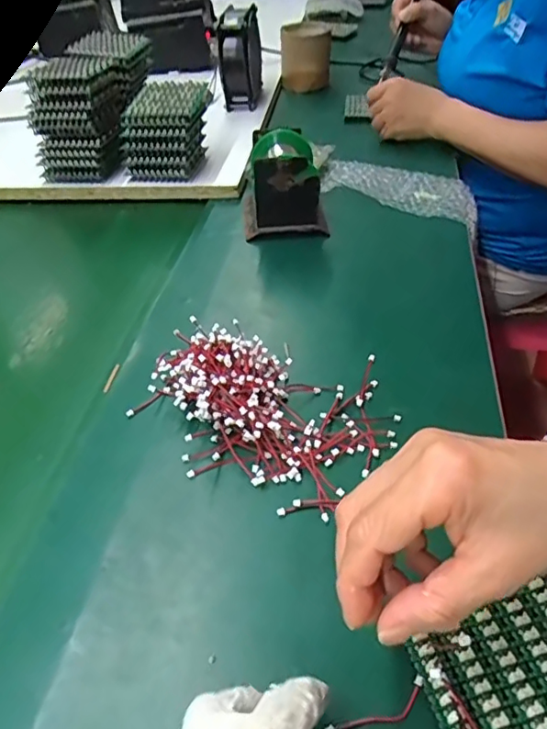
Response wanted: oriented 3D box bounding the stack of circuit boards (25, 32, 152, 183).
[{"bbox_3d":[-0.224,-0.331,0.711,0.079,0.132,0.196,10,46,14],"label":"stack of circuit boards"}]

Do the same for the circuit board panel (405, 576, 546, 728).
[{"bbox_3d":[0.118,0.152,0.270,0.087,0.009,0.070,-12,45,-10],"label":"circuit board panel"}]

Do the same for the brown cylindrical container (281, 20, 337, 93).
[{"bbox_3d":[0.056,-0.541,0.967,0.085,0.085,0.081,-1,44,3],"label":"brown cylindrical container"}]

